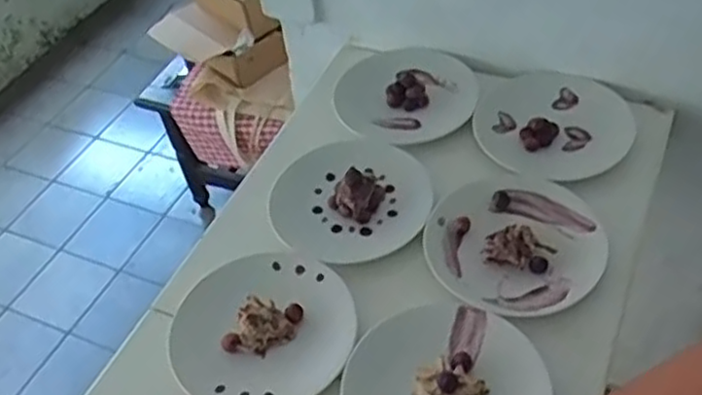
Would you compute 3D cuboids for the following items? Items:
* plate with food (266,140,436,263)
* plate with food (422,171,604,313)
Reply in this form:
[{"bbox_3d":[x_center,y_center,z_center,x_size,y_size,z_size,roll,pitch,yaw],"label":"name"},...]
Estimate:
[{"bbox_3d":[-0.001,-0.008,0.947,0.207,0.041,0.215,-4,46,4],"label":"plate with food"},{"bbox_3d":[0.196,0.050,0.871,0.202,0.024,0.213,-4,46,4],"label":"plate with food"}]

